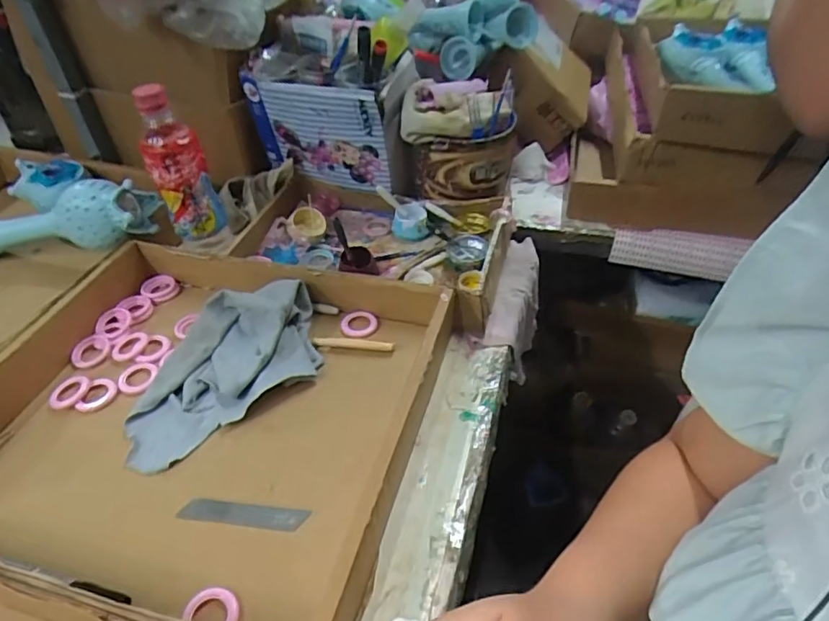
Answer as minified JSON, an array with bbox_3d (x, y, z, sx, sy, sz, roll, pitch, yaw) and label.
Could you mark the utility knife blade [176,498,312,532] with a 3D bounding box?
[{"bbox_3d":[-0.130,0.156,0.425,0.098,0.004,0.017,4,53,6],"label":"utility knife blade"}]

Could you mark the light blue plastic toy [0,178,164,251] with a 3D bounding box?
[{"bbox_3d":[-0.424,-0.112,0.658,0.245,0.075,0.072,-3,24,13],"label":"light blue plastic toy"}]

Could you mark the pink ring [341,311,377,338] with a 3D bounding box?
[{"bbox_3d":[-0.056,0.015,0.579,0.035,0.009,0.041,-34,52,-31],"label":"pink ring"}]

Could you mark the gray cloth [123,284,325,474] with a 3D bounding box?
[{"bbox_3d":[-0.172,0.046,0.511,0.203,0.058,0.107,-30,50,-28],"label":"gray cloth"}]

